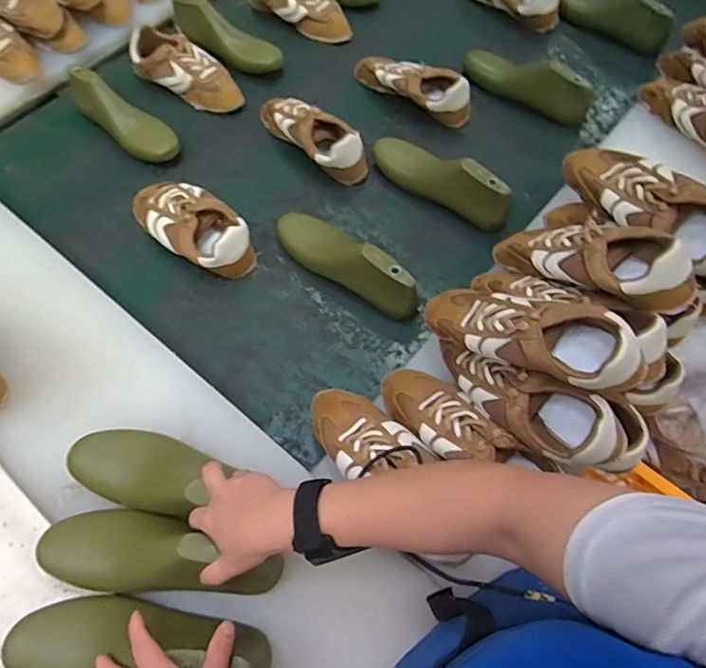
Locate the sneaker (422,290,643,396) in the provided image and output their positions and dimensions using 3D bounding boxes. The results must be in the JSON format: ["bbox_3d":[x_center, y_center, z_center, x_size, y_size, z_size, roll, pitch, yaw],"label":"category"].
[{"bbox_3d":[0.180,-0.002,0.579,0.239,0.080,0.087,18,63,36],"label":"sneaker"}]

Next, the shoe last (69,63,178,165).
[{"bbox_3d":[-0.393,-0.375,0.917,0.220,0.084,0.089,42,71,19],"label":"shoe last"}]

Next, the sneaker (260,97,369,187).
[{"bbox_3d":[-0.071,-0.340,0.905,0.234,0.086,0.084,41,71,18],"label":"sneaker"}]

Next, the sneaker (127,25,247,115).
[{"bbox_3d":[-0.306,-0.486,0.980,0.236,0.074,0.083,28,68,14],"label":"sneaker"}]

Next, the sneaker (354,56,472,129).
[{"bbox_3d":[0.101,-0.455,0.966,0.239,0.080,0.075,35,69,16],"label":"sneaker"}]

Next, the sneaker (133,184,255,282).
[{"bbox_3d":[-0.250,-0.169,0.815,0.226,0.073,0.099,37,70,17],"label":"sneaker"}]

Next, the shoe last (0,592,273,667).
[{"bbox_3d":[-0.208,0.296,0.507,0.251,0.076,0.078,-1,64,7],"label":"shoe last"}]

